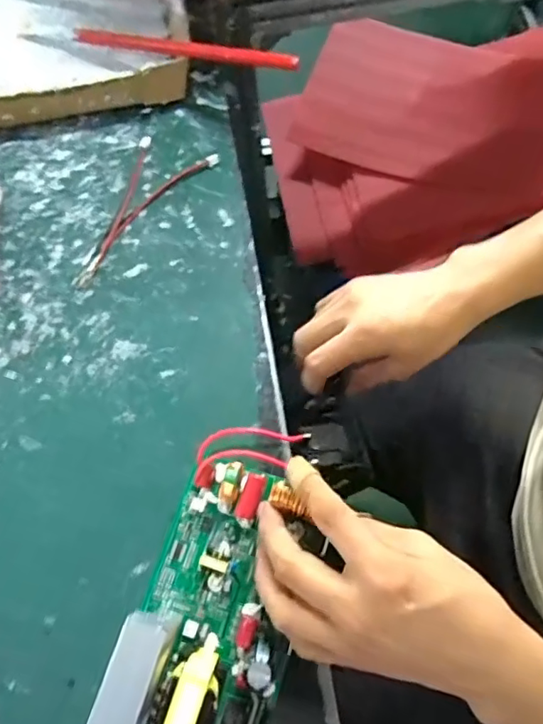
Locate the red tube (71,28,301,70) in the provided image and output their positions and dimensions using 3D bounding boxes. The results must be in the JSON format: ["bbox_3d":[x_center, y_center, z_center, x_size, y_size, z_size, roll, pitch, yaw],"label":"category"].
[{"bbox_3d":[-0.072,-0.247,0.429,0.204,0.014,0.012,20,74,22],"label":"red tube"}]

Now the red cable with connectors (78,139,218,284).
[{"bbox_3d":[-0.109,-0.122,0.424,0.057,0.009,0.146,34,76,10],"label":"red cable with connectors"}]

